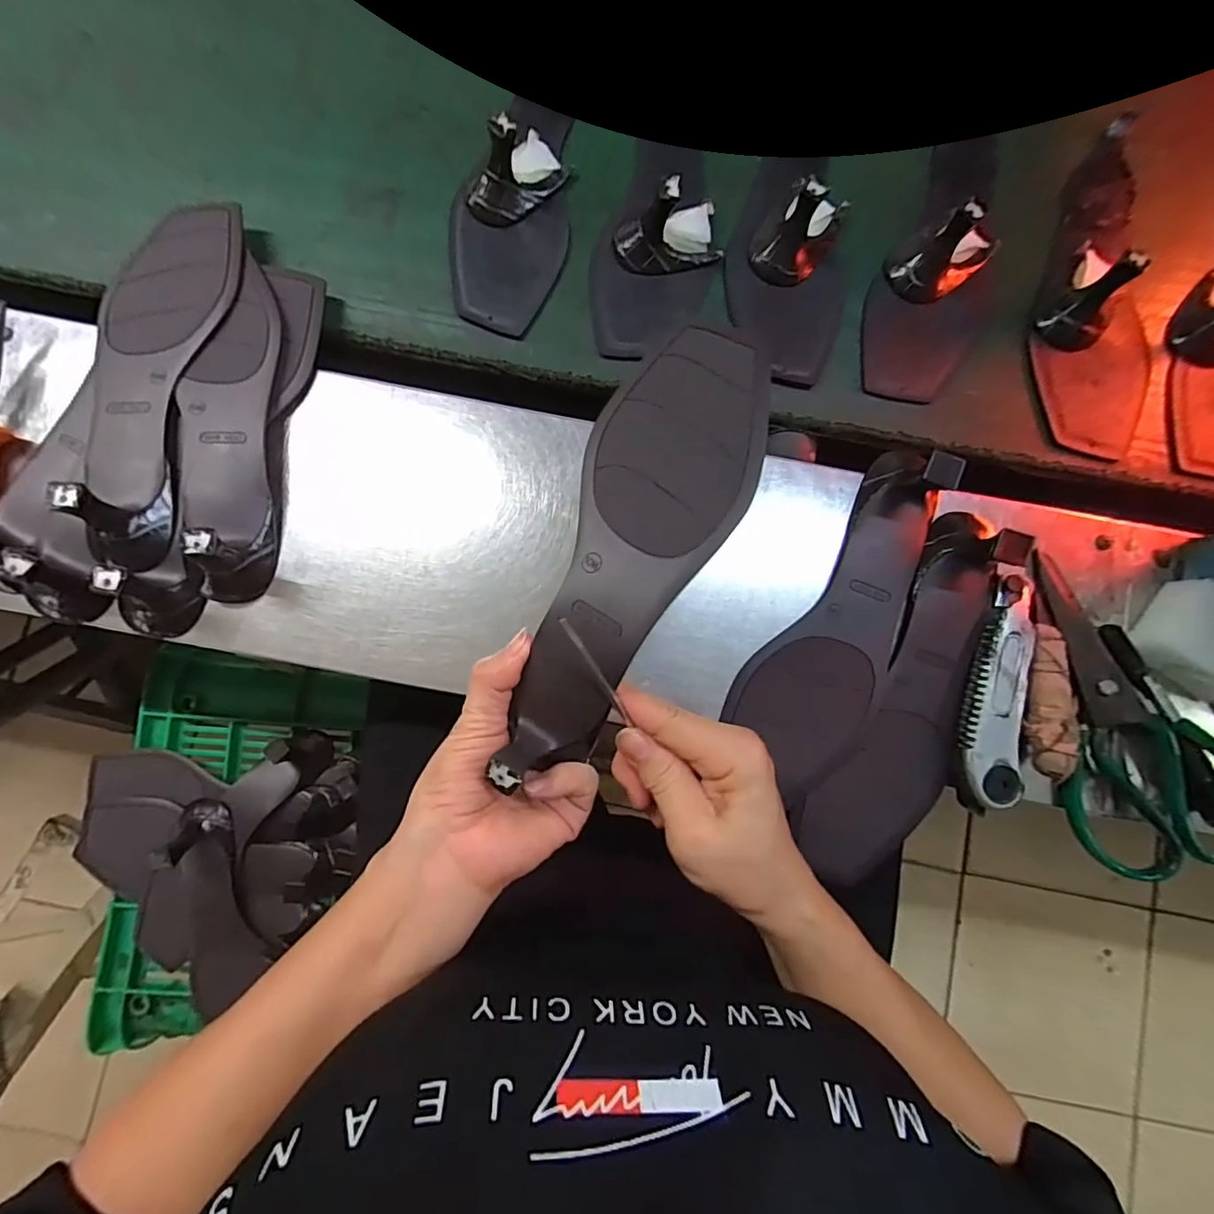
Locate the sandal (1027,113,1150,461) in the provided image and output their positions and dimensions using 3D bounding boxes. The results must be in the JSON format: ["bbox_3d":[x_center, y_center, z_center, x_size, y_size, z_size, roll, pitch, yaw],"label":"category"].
[{"bbox_3d":[0.367,-0.238,0.391,0.086,0.047,0.255,11,84,0],"label":"sandal"}]

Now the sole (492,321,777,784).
[{"bbox_3d":[0.011,-0.026,0.267,0.077,0.031,0.231,25,89,3],"label":"sole"}]

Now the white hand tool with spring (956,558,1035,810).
[{"bbox_3d":[0.251,0.051,0.356,0.038,0.027,0.155,13,87,2],"label":"white hand tool with spring"}]

